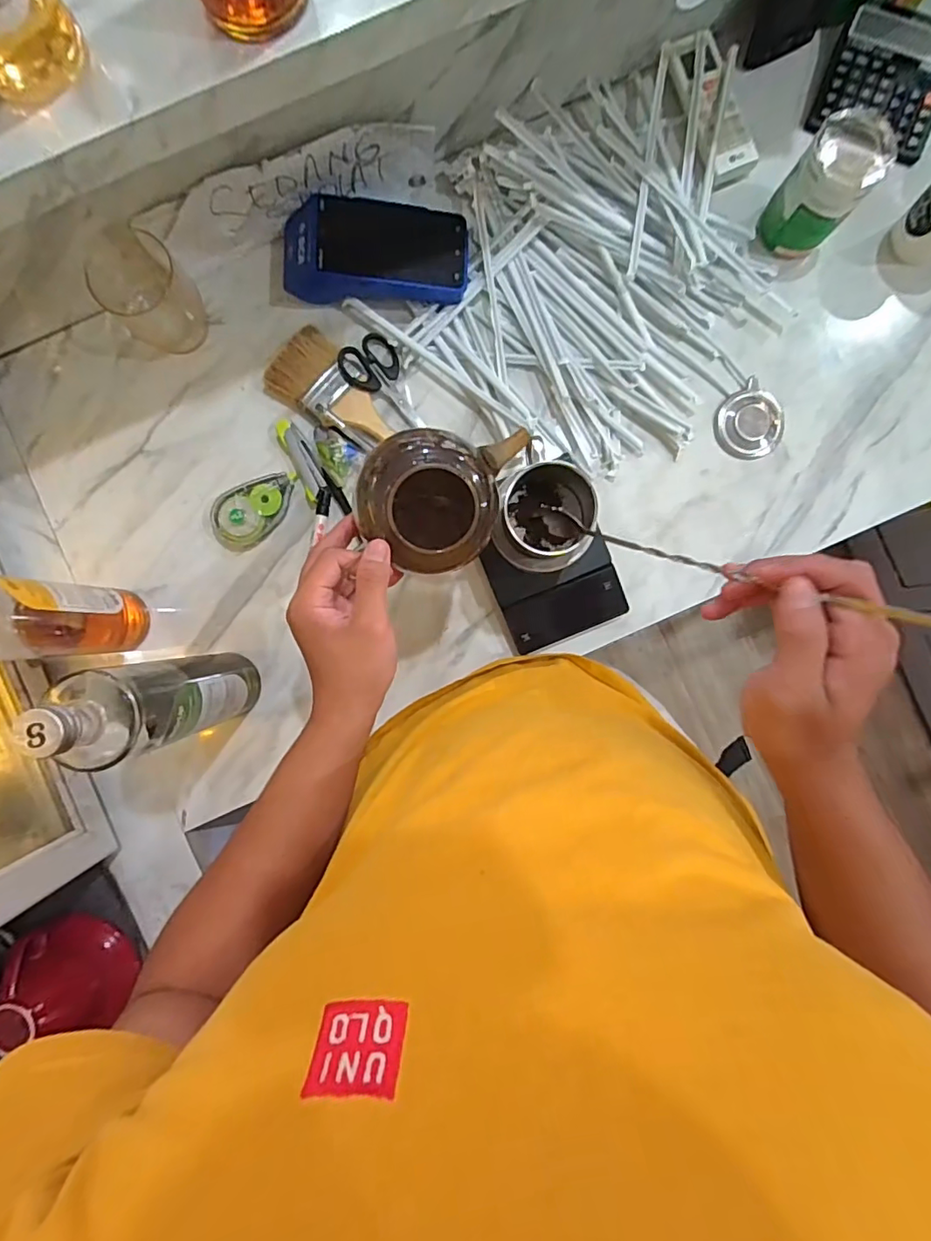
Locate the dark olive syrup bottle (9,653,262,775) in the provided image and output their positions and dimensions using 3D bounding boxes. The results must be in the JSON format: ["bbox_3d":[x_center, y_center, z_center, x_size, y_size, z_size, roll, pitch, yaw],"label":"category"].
[{"bbox_3d":[-0.265,0.069,0.468,0.082,0.274,0.069,-11,90,0],"label":"dark olive syrup bottle"}]

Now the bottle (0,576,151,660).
[{"bbox_3d":[-0.392,0.000,0.477,0.083,0.265,0.071,-6,90,0],"label":"bottle"}]

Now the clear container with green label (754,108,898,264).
[{"bbox_3d":[0.360,-0.436,0.556,0.070,0.111,0.073,0,90,0],"label":"clear container with green label"}]

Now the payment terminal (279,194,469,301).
[{"bbox_3d":[-0.094,-0.382,0.564,0.193,0.050,0.083,-3,90,0],"label":"payment terminal"}]

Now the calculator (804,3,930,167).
[{"bbox_3d":[0.458,-0.590,0.590,0.126,0.035,0.136,21,90,0],"label":"calculator"}]

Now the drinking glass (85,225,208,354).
[{"bbox_3d":[-0.327,-0.337,0.563,0.081,0.085,0.079,0,90,0],"label":"drinking glass"}]

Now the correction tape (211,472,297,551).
[{"bbox_3d":[-0.234,-0.127,0.602,0.105,0.020,0.062,-41,90,0],"label":"correction tape"}]

